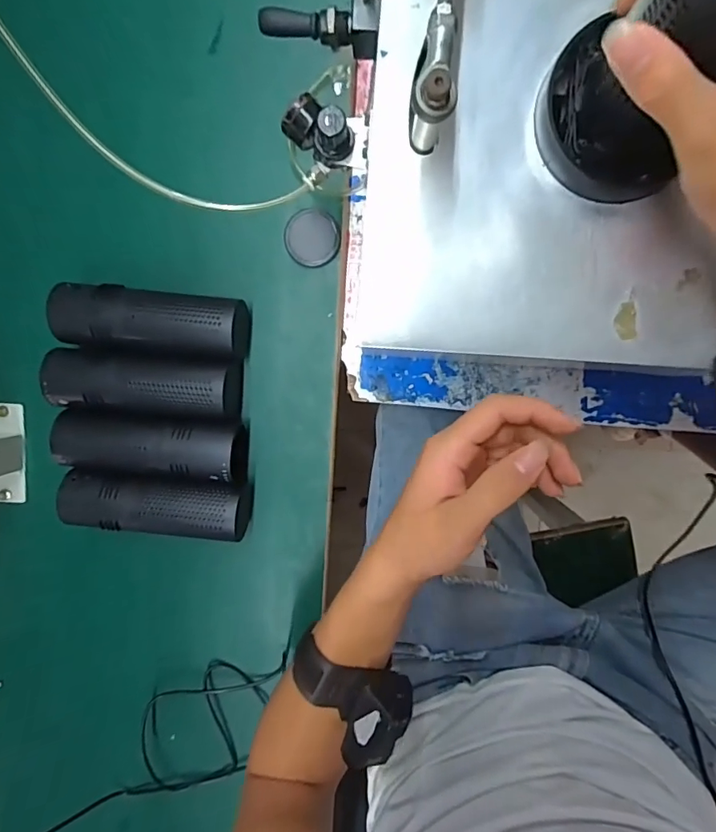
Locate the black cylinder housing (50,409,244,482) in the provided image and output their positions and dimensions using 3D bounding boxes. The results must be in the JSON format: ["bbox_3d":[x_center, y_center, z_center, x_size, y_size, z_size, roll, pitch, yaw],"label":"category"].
[{"bbox_3d":[-0.191,0.023,0.445,0.165,0.055,0.059,8,95,0],"label":"black cylinder housing"}]

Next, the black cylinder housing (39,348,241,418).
[{"bbox_3d":[-0.191,-0.029,0.436,0.168,0.050,0.055,5,95,0],"label":"black cylinder housing"}]

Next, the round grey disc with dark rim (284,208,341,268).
[{"bbox_3d":[-0.043,-0.166,0.444,0.050,0.010,0.050,0,95,1],"label":"round grey disc with dark rim"}]

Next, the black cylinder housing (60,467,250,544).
[{"bbox_3d":[-0.185,0.076,0.445,0.158,0.055,0.057,6,95,0],"label":"black cylinder housing"}]

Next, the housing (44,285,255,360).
[{"bbox_3d":[-0.186,-0.085,0.441,0.168,0.053,0.057,6,95,0],"label":"housing"}]

